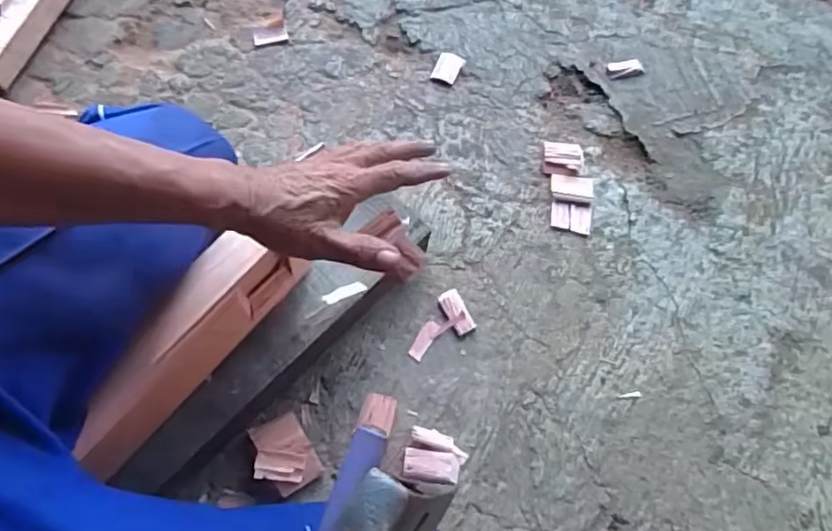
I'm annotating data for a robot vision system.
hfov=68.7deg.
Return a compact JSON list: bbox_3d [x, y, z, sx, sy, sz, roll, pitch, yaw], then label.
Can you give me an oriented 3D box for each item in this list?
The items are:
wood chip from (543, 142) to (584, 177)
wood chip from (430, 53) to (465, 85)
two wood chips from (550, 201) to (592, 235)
[{"bbox_3d":[0.193,-0.140,0.799,0.051,0.013,0.051,7,66,0],"label":"wood chip"},{"bbox_3d":[0.045,-0.278,0.856,0.034,0.004,0.053,25,67,8],"label":"wood chip"},{"bbox_3d":[0.196,-0.060,0.769,0.050,0.006,0.037,9,66,1],"label":"two wood chips"}]

